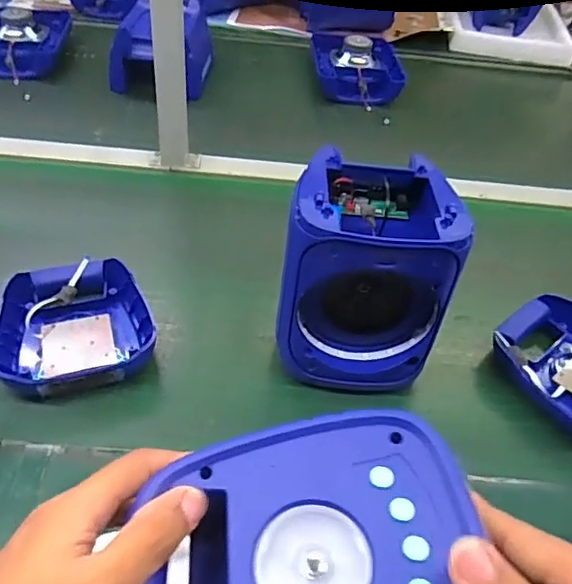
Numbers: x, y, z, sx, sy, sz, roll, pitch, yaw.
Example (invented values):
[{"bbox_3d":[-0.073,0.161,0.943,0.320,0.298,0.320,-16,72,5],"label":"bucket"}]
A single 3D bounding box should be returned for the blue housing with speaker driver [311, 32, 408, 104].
[{"bbox_3d":[0.152,-0.490,1.208,0.194,0.114,0.176,1,42,-4],"label":"blue housing with speaker driver"}]

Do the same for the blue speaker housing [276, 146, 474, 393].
[{"bbox_3d":[0.085,-0.019,0.627,0.167,0.209,0.155,6,41,1],"label":"blue speaker housing"}]

